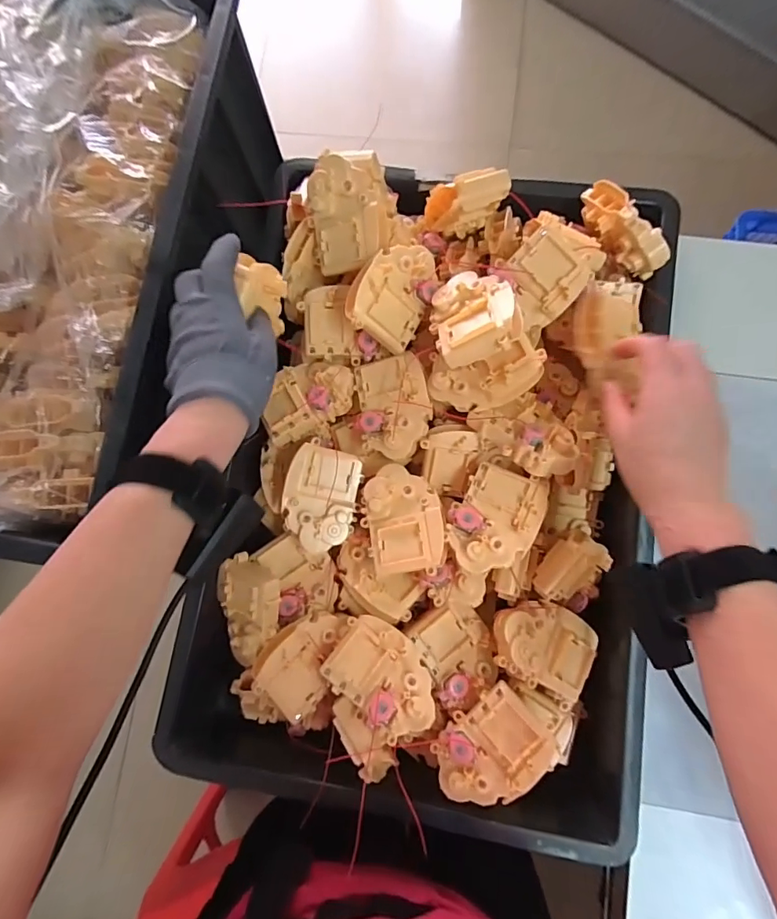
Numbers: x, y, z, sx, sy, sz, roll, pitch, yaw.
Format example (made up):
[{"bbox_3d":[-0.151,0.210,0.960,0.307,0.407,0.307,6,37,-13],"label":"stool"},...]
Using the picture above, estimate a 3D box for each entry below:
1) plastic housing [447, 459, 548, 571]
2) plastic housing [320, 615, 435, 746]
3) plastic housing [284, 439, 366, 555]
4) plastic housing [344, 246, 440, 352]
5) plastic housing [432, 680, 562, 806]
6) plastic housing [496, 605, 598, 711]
[{"bbox_3d":[0.092,0.051,0.400,0.071,0.025,0.092,21,83,6],"label":"plastic housing"},{"bbox_3d":[-0.003,0.182,0.394,0.097,0.019,0.068,38,63,17],"label":"plastic housing"},{"bbox_3d":[-0.063,0.035,0.435,0.067,0.026,0.094,11,87,-12],"label":"plastic housing"},{"bbox_3d":[0.003,-0.151,0.422,0.065,0.028,0.093,27,82,-27],"label":"plastic housing"},{"bbox_3d":[0.086,0.241,0.384,0.093,0.023,0.068,-44,82,-4],"label":"plastic housing"},{"bbox_3d":[0.136,0.166,0.419,0.095,0.032,0.072,33,68,-14],"label":"plastic housing"}]

